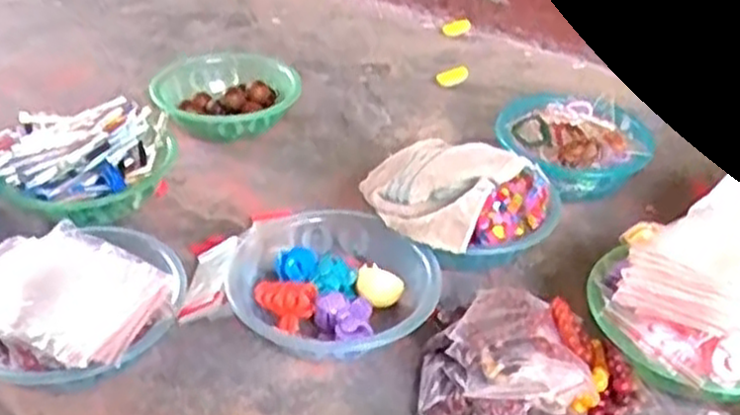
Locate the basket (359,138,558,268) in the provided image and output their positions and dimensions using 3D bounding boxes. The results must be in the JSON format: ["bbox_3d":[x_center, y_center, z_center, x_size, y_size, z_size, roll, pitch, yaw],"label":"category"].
[{"bbox_3d":[0.108,-0.006,0.998,0.220,0.117,0.198,-17,39,-24],"label":"basket"}]

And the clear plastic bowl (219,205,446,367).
[{"bbox_3d":[-0.054,0.091,0.906,0.214,0.066,0.254,-22,41,-30],"label":"clear plastic bowl"}]

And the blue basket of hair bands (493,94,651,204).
[{"bbox_3d":[0.302,-0.096,1.163,0.225,0.085,0.213,6,35,5],"label":"blue basket of hair bands"}]

